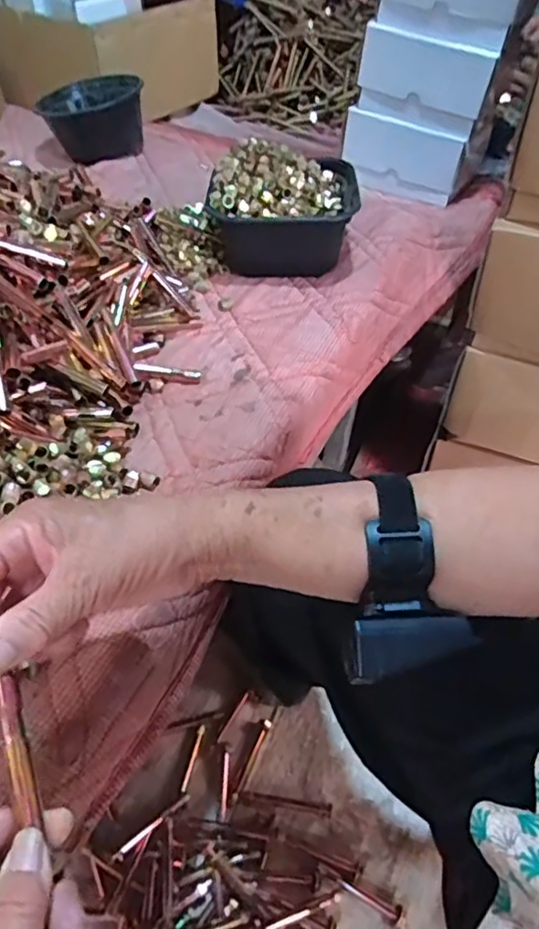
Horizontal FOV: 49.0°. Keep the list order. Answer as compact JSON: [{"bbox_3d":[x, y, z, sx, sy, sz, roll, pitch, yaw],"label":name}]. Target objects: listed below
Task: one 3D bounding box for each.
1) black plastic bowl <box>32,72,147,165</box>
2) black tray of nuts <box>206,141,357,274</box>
[{"bbox_3d":[-0.268,-0.524,0.894,0.150,0.084,0.121,-4,47,-8],"label":"black plastic bowl"},{"bbox_3d":[0.014,-0.293,0.682,0.165,0.100,0.138,3,47,-1],"label":"black tray of nuts"}]

